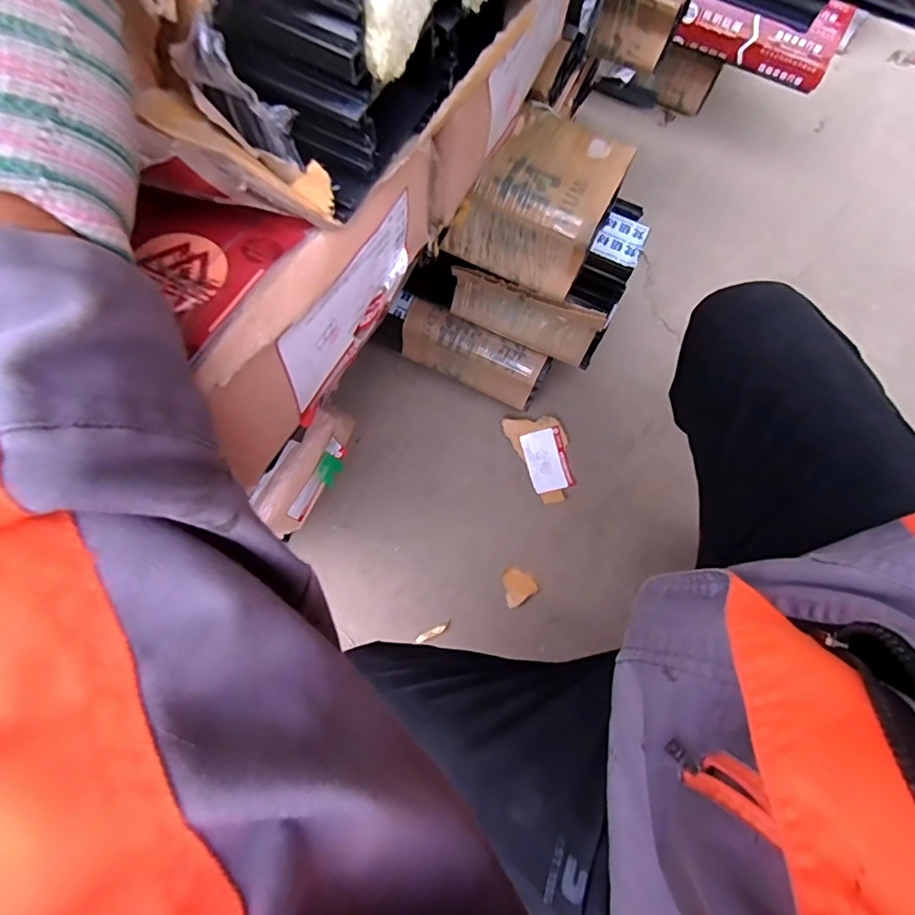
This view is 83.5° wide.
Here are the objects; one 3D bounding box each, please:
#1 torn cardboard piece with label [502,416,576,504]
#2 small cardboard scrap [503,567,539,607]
[{"bbox_3d":[0.139,-0.007,0.800,0.080,0.013,0.145,-26,78,-7],"label":"torn cardboard piece with label"},{"bbox_3d":[0.087,0.188,0.756,0.051,0.009,0.047,-36,80,-9],"label":"small cardboard scrap"}]

